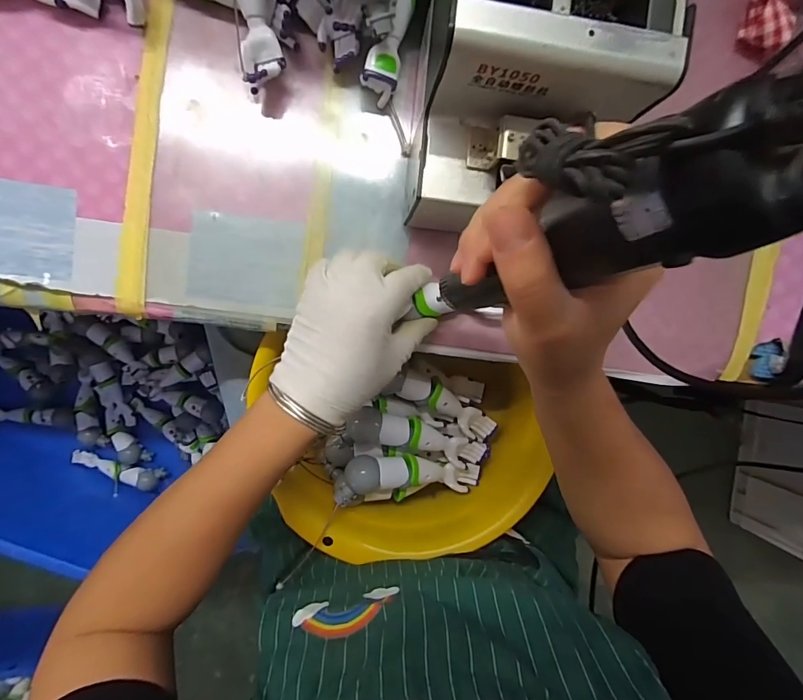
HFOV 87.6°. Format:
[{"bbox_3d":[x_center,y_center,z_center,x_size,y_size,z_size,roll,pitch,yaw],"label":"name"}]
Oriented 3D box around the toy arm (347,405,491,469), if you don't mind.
[{"bbox_3d":[0.019,0.092,0.432,0.151,0.032,0.041,18,94,-22],"label":"toy arm"}]

